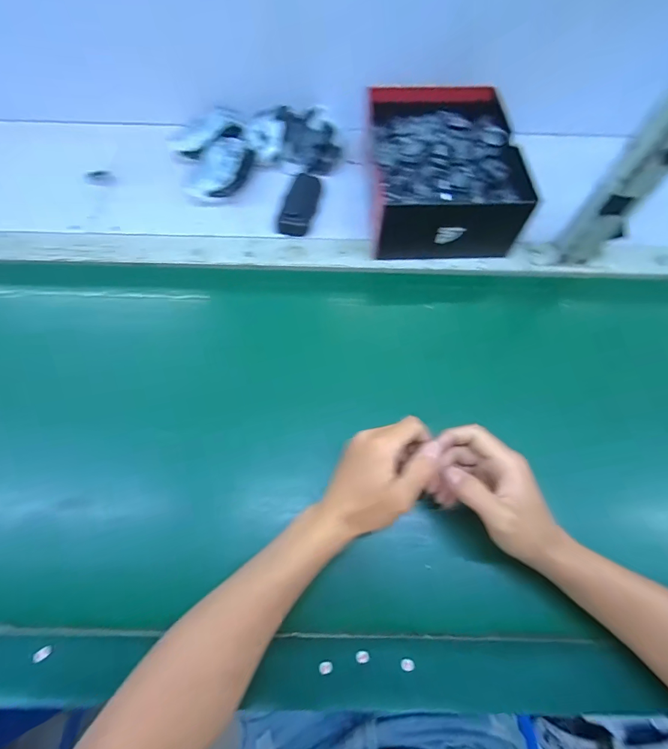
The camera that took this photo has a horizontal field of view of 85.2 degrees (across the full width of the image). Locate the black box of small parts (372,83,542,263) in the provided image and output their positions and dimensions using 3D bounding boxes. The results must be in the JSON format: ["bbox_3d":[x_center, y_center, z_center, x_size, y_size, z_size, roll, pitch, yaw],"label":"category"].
[{"bbox_3d":[0.143,-0.279,0.501,0.186,0.079,0.244,0,65,-1],"label":"black box of small parts"}]

